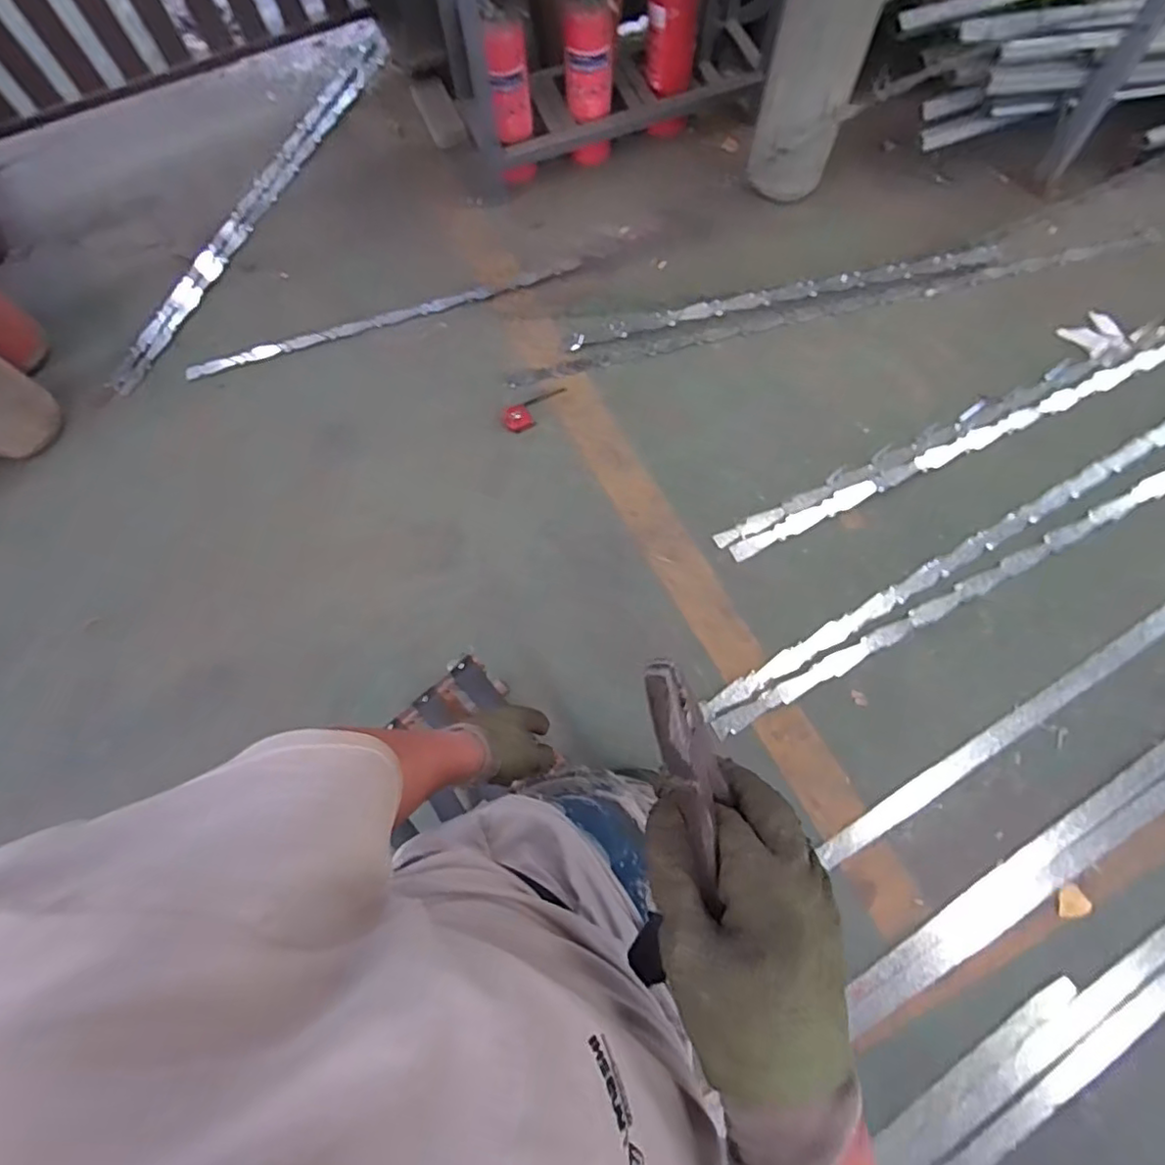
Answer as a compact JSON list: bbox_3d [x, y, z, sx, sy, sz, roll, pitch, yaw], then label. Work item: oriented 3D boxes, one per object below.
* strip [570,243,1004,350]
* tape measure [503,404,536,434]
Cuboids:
[{"bbox_3d":[0.519,-0.758,1.628,1.128,0.022,0.058,-12,71,2],"label":"strip"},{"bbox_3d":[-0.165,-0.414,1.550,0.073,0.033,0.071,-1,72,2],"label":"tape measure"}]

